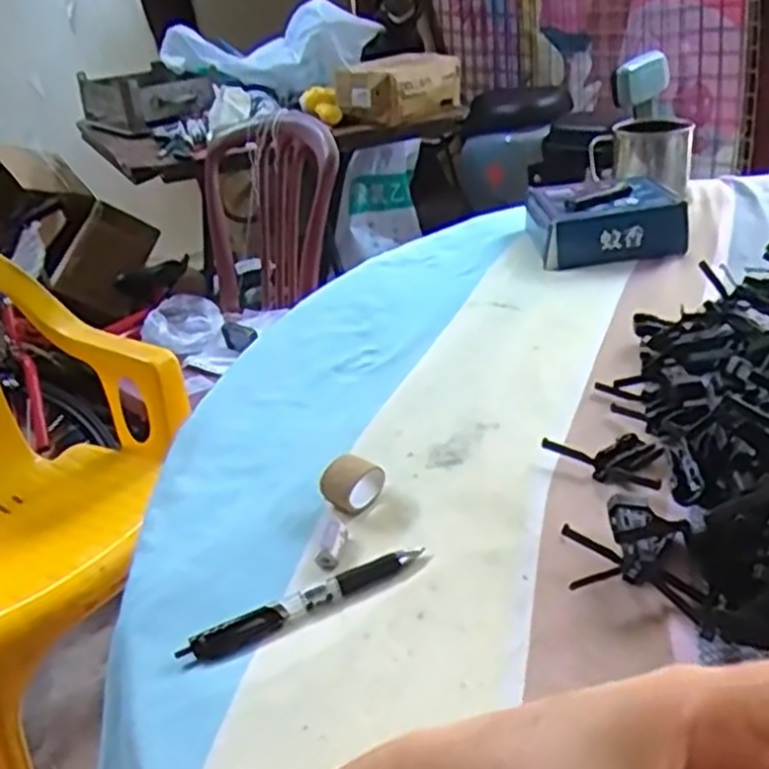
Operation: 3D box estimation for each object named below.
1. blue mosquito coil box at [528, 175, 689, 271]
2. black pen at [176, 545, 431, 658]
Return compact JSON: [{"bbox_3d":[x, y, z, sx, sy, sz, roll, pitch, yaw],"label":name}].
[{"bbox_3d":[0.233,-0.181,0.860,0.148,0.053,0.148,-7,29,2],"label":"blue mosquito coil box"},{"bbox_3d":[-0.043,0.120,0.440,0.140,0.007,0.019,-18,31,-19],"label":"black pen"}]

